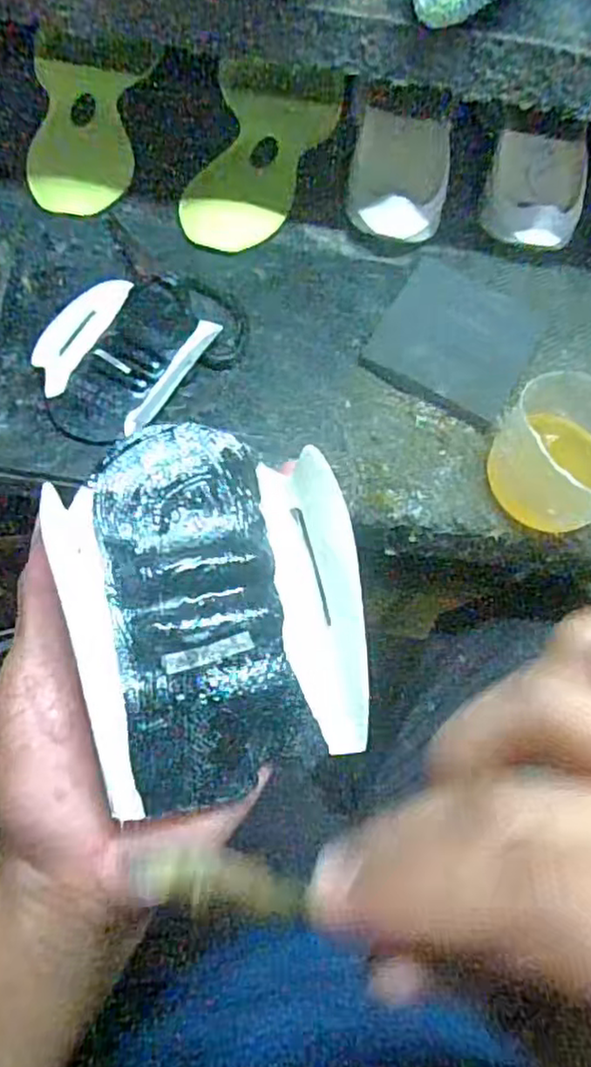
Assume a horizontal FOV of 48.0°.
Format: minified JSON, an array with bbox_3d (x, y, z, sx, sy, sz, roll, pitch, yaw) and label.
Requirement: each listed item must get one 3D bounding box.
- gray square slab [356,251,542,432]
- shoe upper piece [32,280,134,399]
[{"bbox_3d":[0.128,-0.156,0.531,0.122,0.014,0.119,33,69,8],"label":"gray square slab"},{"bbox_3d":[-0.164,-0.158,0.509,0.031,0.019,0.112,26,68,5],"label":"shoe upper piece"}]

